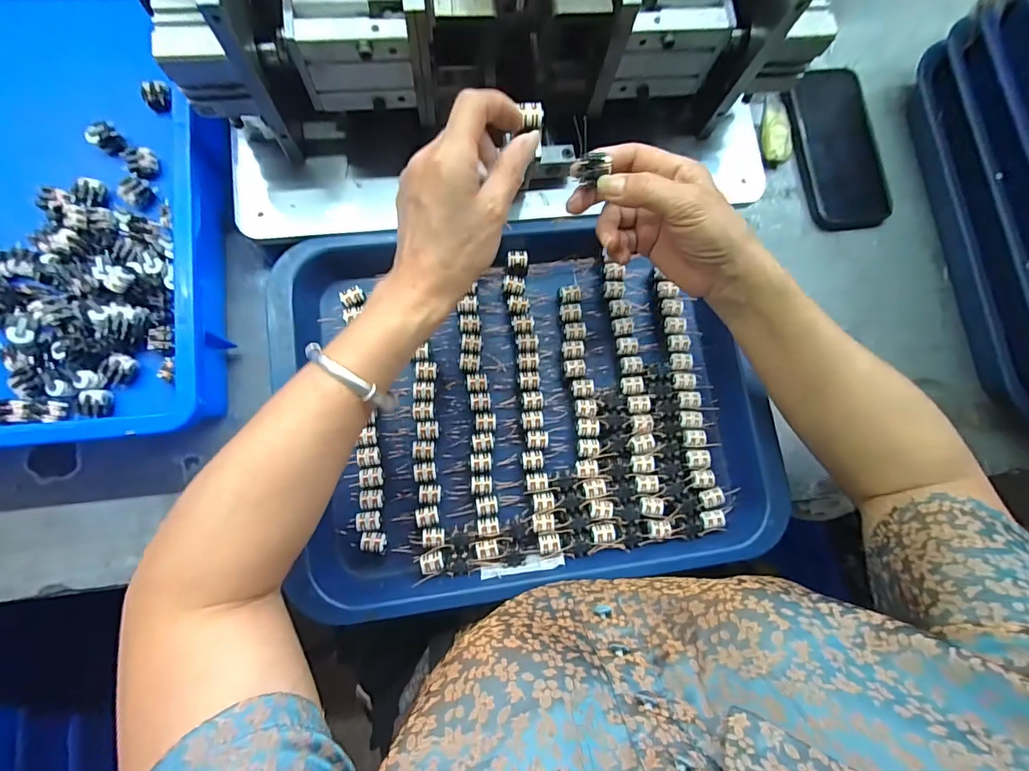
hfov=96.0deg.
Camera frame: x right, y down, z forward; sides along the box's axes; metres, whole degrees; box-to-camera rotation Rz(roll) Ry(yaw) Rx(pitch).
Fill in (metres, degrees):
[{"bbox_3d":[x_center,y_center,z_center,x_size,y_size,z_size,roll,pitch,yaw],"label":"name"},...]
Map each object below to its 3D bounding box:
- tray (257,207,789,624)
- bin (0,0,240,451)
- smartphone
[{"bbox_3d":[0.007,0.009,0.383,0.384,0.049,0.307,-7,79,-7],"label":"tray"},{"bbox_3d":[-0.368,-0.169,0.339,0.277,0.071,0.420,-5,79,-6],"label":"bin"},{"bbox_3d":[0.322,-0.241,0.461,0.085,0.014,0.170,-8,80,-4],"label":"smartphone"}]

